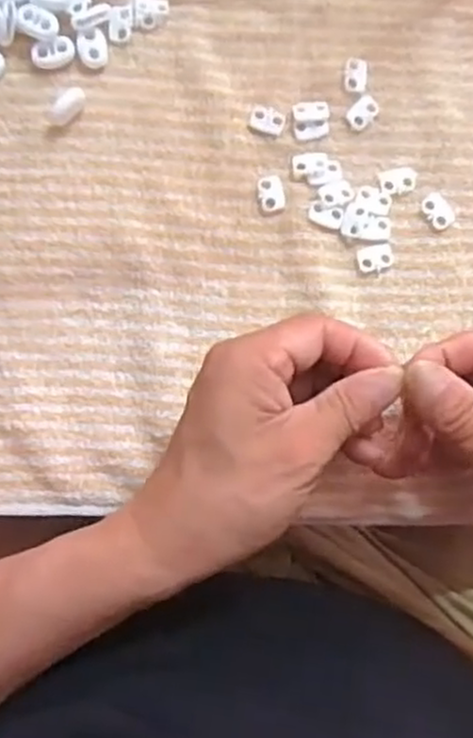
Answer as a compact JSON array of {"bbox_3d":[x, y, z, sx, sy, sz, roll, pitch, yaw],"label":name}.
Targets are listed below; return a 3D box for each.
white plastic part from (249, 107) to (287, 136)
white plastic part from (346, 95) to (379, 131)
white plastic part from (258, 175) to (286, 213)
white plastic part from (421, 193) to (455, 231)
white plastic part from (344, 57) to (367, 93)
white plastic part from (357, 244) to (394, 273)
[{"bbox_3d":[0.016,-0.131,0.392,0.018,0.004,0.013,19,82,-1],"label":"white plastic part"},{"bbox_3d":[0.067,-0.137,0.396,0.012,0.004,0.020,43,83,2],"label":"white plastic part"},{"bbox_3d":[0.018,-0.092,0.388,0.013,0.004,0.019,-10,84,-5],"label":"white plastic part"},{"bbox_3d":[0.106,-0.083,0.391,0.015,0.004,0.020,-40,87,-7],"label":"white plastic part"},{"bbox_3d":[0.064,-0.158,0.397,0.012,0.004,0.020,4,83,-3],"label":"white plastic part"},{"bbox_3d":[0.073,-0.058,0.386,0.019,0.004,0.013,-14,84,-5],"label":"white plastic part"}]

